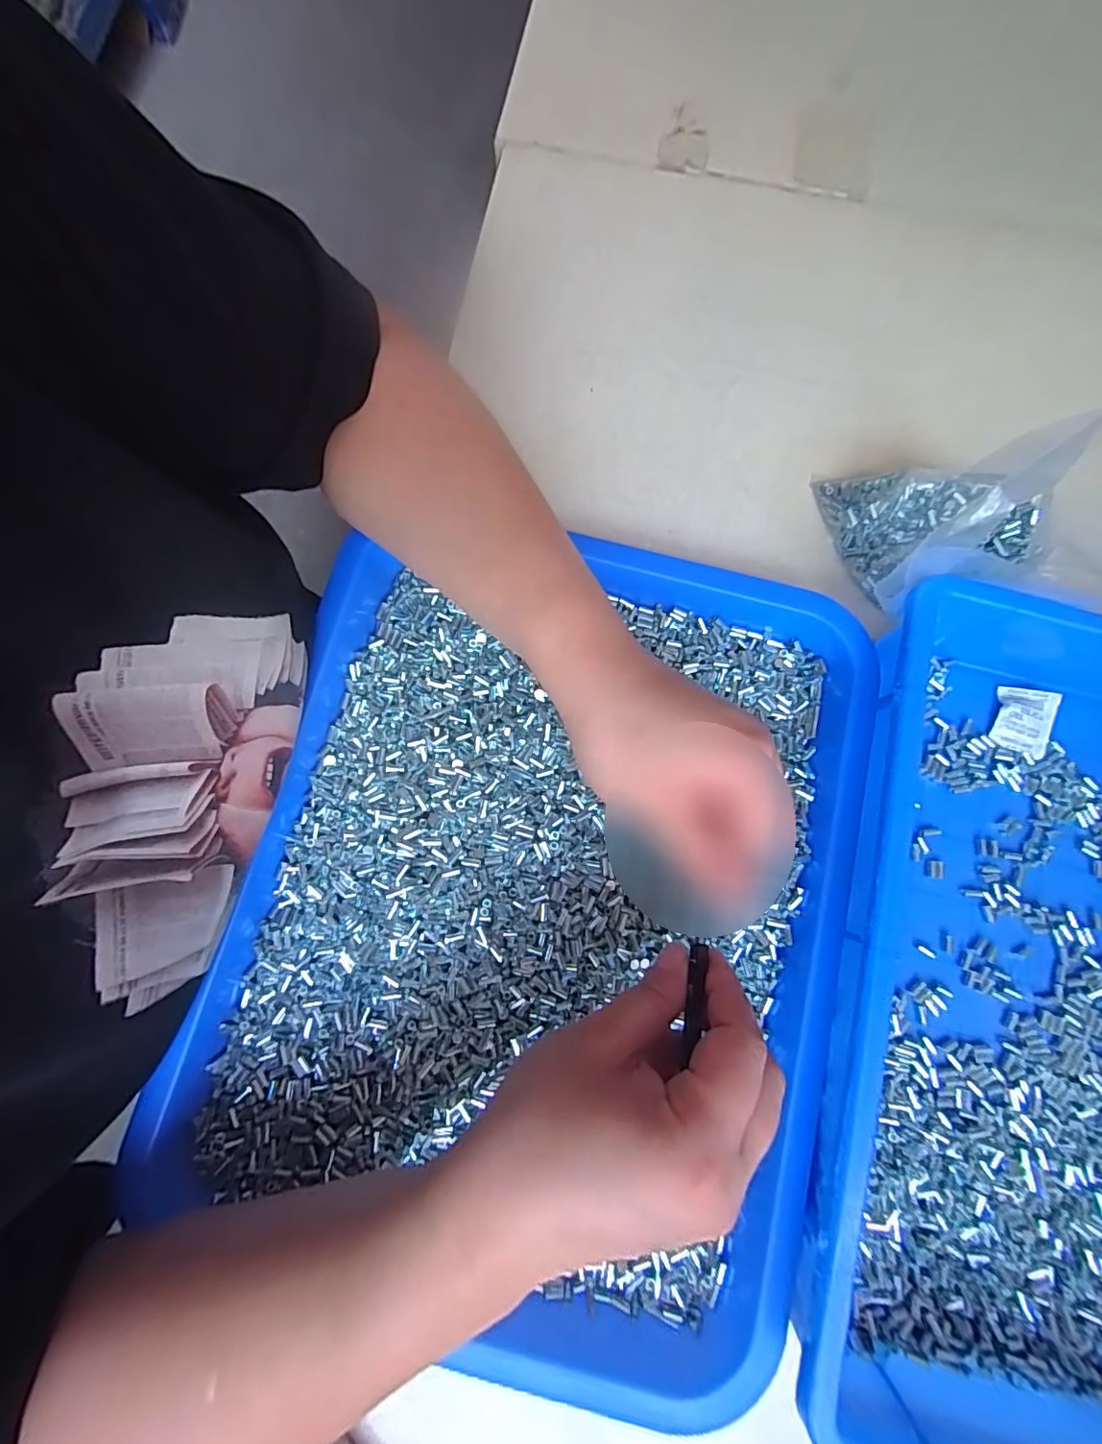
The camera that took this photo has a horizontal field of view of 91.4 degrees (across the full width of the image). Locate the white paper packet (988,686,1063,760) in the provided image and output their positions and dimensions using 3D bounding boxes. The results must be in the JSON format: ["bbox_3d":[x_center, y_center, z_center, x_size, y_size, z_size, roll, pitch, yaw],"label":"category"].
[{"bbox_3d":[0.271,-0.001,0.306,0.029,0.009,0.038,21,79,4],"label":"white paper packet"}]

